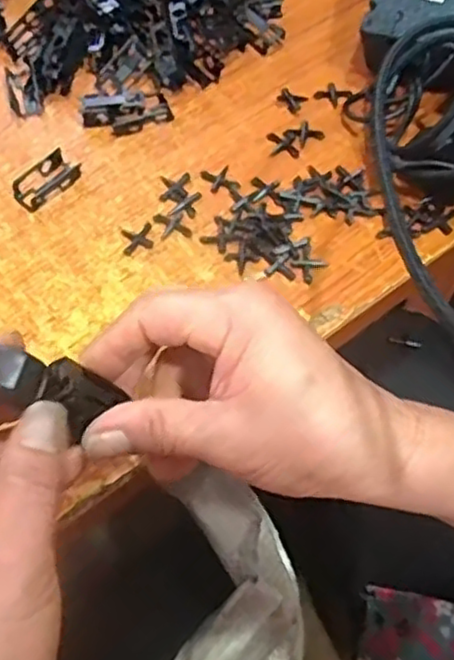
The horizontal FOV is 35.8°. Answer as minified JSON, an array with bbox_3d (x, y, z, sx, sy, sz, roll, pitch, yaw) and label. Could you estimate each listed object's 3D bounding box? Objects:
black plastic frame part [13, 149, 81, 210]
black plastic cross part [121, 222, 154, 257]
[{"bbox_3d":[-0.106,-0.088,0.411,0.022,0.008,0.040,39,68,19],"label":"black plastic frame part"},{"bbox_3d":[-0.050,-0.052,0.394,0.017,0.004,0.019,-11,62,-6],"label":"black plastic cross part"}]

